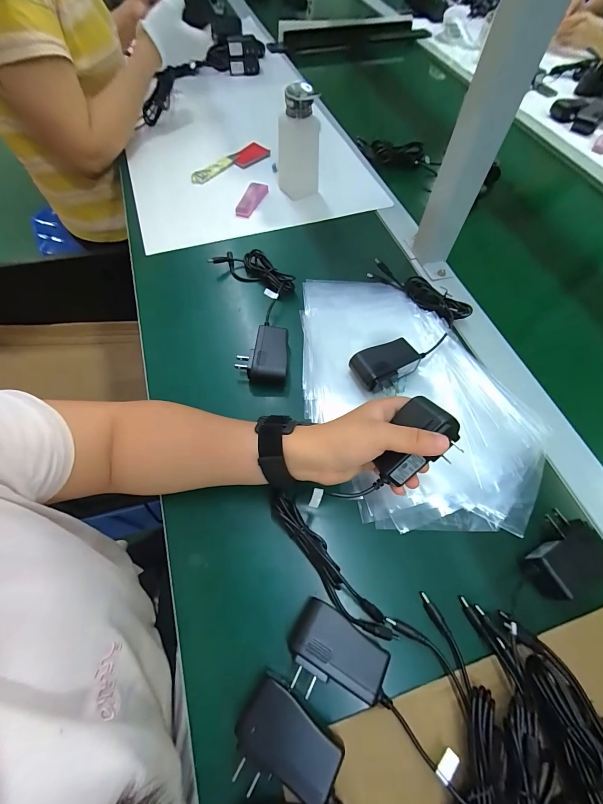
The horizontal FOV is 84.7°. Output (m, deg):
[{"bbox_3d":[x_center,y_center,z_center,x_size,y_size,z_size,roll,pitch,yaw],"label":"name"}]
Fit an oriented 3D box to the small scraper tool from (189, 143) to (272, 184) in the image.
[{"bbox_3d":[-0.128,-0.436,0.602,0.042,0.014,0.162,38,67,17],"label":"small scraper tool"}]

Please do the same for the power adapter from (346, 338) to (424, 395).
[{"bbox_3d":[0.102,-0.039,0.383,0.081,0.027,0.053,-20,64,-12],"label":"power adapter"}]

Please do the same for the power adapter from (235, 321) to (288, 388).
[{"bbox_3d":[-0.044,-0.058,0.397,0.056,0.028,0.070,5,62,1],"label":"power adapter"}]

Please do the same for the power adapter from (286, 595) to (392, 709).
[{"bbox_3d":[0.030,0.205,0.268,0.081,0.038,0.055,23,64,10],"label":"power adapter"}]

